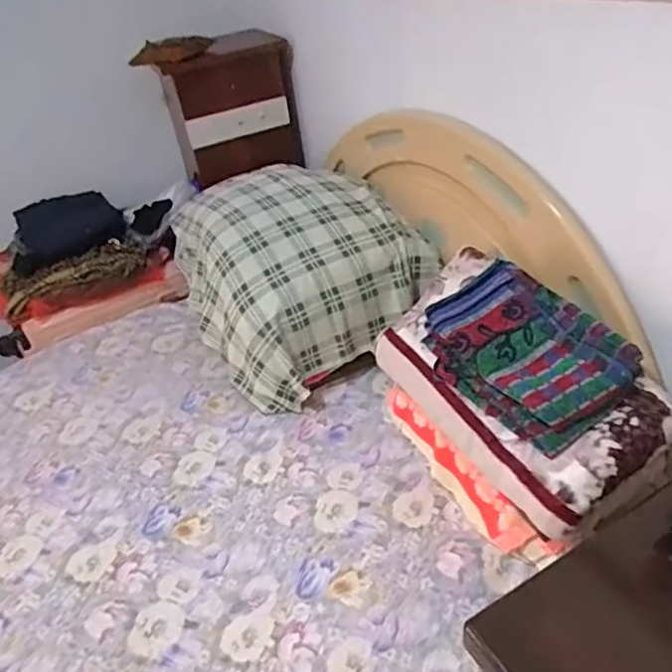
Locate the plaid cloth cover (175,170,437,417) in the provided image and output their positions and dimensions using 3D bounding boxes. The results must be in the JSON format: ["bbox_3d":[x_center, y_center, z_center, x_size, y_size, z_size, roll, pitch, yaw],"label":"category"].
[{"bbox_3d":[-0.158,-0.224,1.677,0.552,0.355,0.778,-26,40,-21],"label":"plaid cloth cover"}]

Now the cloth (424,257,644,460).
[{"bbox_3d":[0.338,0.028,1.034,0.245,0.067,0.334,-44,62,-11],"label":"cloth"}]

